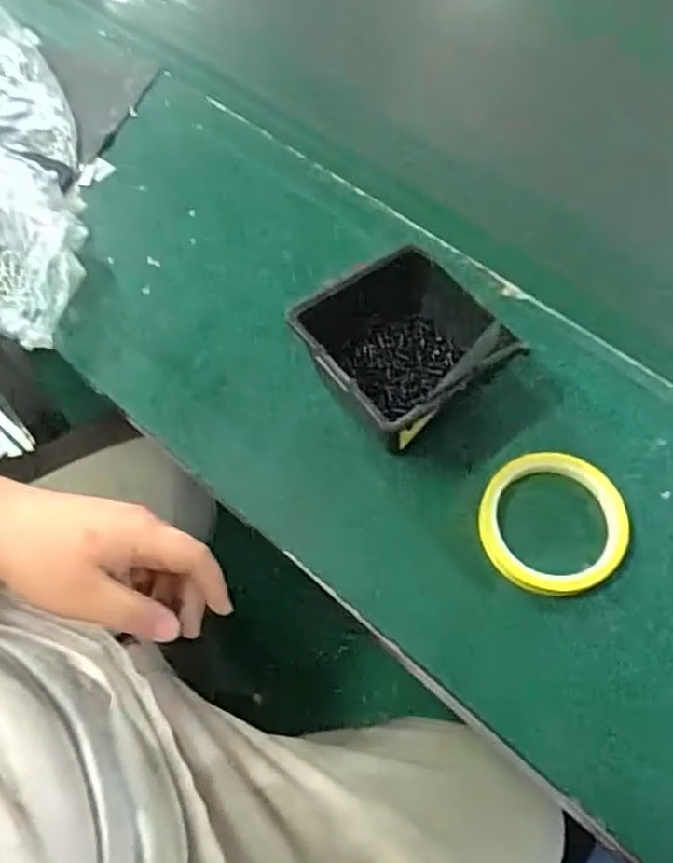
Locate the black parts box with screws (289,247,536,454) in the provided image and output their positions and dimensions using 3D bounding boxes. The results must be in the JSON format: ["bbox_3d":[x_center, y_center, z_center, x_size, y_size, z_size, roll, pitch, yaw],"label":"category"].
[{"bbox_3d":[0.051,-0.057,0.509,0.136,0.069,0.120,-35,66,-20],"label":"black parts box with screws"}]

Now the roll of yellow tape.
[{"bbox_3d":[0.141,0.059,0.469,0.094,0.015,0.094,0,59,-1],"label":"roll of yellow tape"}]

